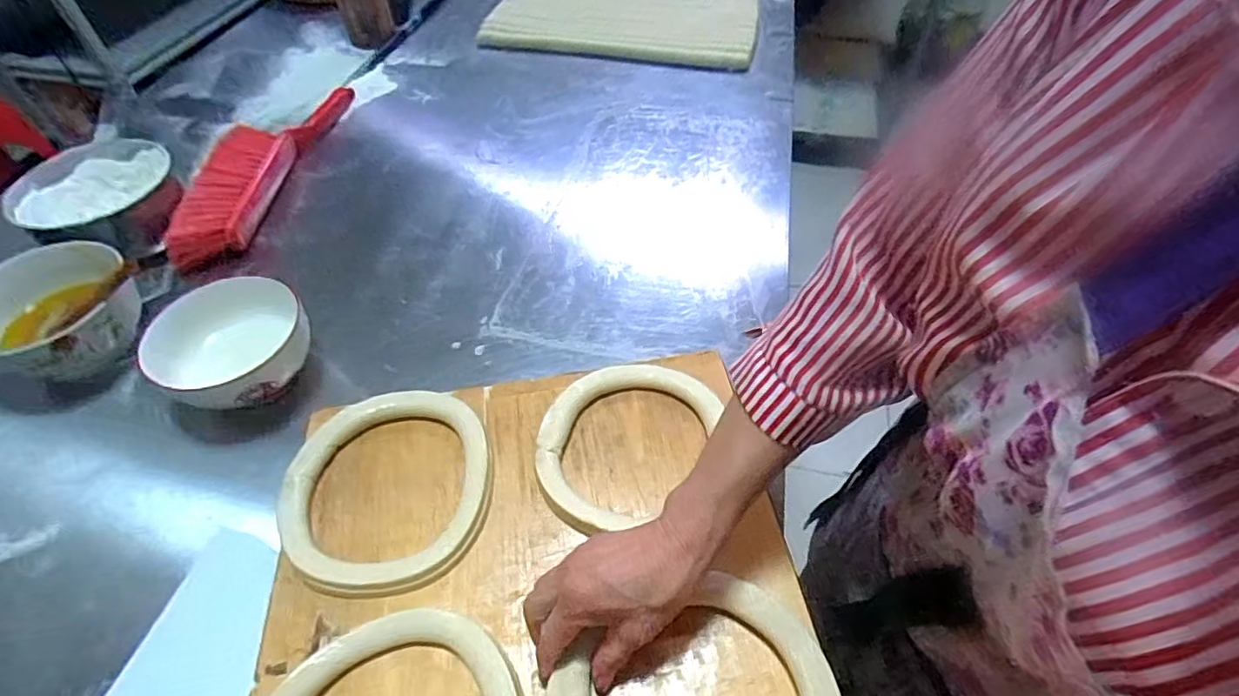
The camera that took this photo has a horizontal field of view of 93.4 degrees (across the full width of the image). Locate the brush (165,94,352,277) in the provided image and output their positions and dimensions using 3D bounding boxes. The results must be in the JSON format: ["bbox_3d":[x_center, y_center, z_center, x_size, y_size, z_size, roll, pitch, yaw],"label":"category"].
[{"bbox_3d":[-0.478,-0.260,0.791,0.079,0.064,0.399,2,51,4],"label":"brush"}]

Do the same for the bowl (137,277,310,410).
[{"bbox_3d":[-0.353,0.008,0.547,0.120,0.080,0.131,-1,51,1],"label":"bowl"}]

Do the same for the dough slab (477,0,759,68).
[{"bbox_3d":[0.003,-0.601,1.051,0.474,0.030,0.252,8,51,8],"label":"dough slab"}]

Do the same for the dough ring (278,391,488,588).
[{"bbox_3d":[-0.195,0.114,0.496,0.163,0.026,0.170,-1,51,1],"label":"dough ring"}]

